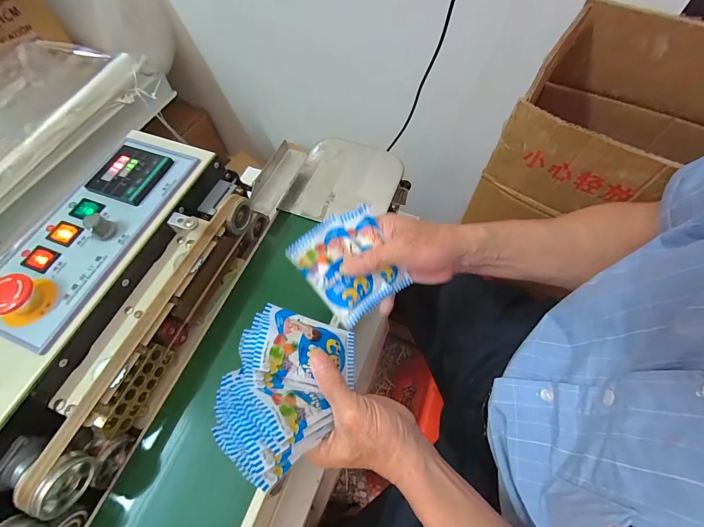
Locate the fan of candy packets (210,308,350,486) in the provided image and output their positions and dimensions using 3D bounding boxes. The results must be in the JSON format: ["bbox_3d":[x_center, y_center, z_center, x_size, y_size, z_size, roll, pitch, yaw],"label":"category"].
[{"bbox_3d":[-0.059,0.104,0.302,0.098,0.076,0.138,26,66,15],"label":"fan of candy packets"}]

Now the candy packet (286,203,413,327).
[{"bbox_3d":[-0.001,0.003,0.350,0.092,0.016,0.105,-34,103,-13],"label":"candy packet"}]

